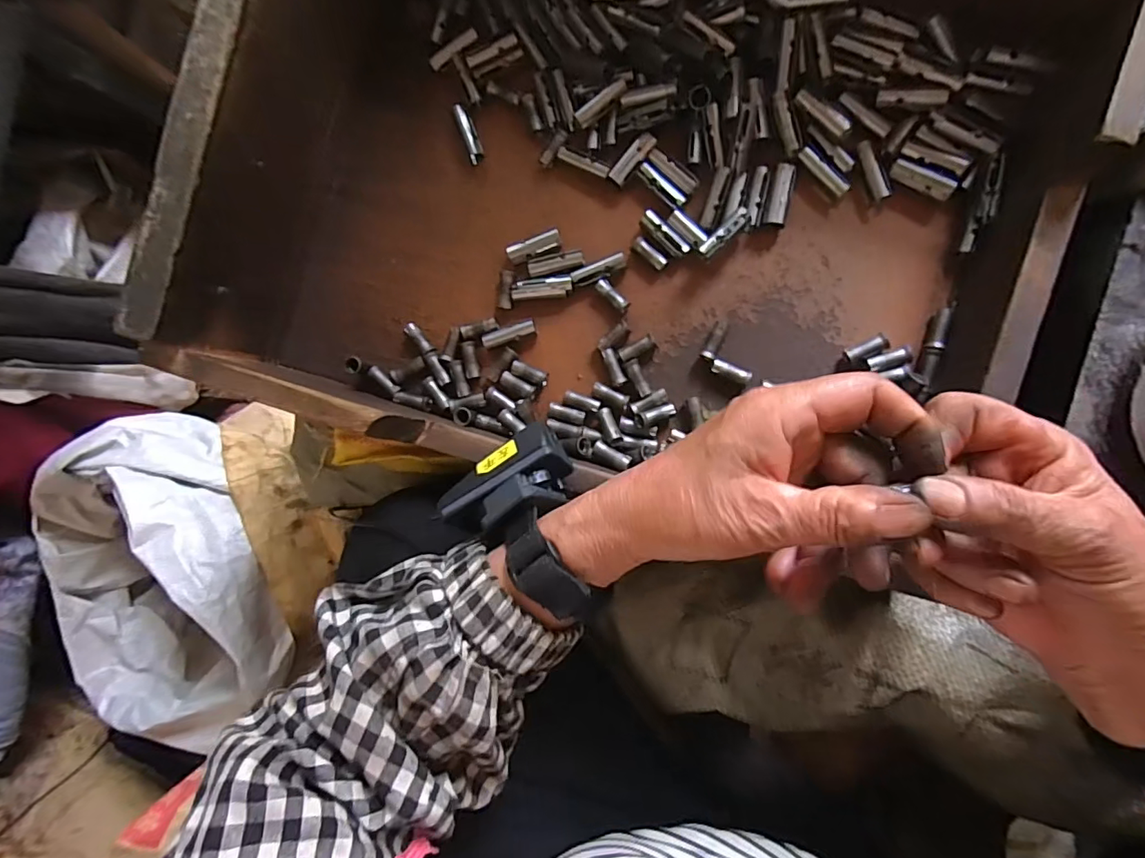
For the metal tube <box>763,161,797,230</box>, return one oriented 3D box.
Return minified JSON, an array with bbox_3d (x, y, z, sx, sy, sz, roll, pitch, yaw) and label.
[{"bbox_3d":[0.129,-0.146,0.330,0.014,0.009,0.037,12,92,10],"label":"metal tube"}]

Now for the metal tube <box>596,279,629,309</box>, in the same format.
[{"bbox_3d":[0.026,-0.088,0.346,0.008,0.008,0.025,-45,83,7],"label":"metal tube"}]

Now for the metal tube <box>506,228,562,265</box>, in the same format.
[{"bbox_3d":[-0.025,-0.121,0.351,0.036,0.008,0.014,-13,88,10],"label":"metal tube"}]

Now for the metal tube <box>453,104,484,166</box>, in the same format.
[{"bbox_3d":[-0.071,-0.202,0.358,0.011,0.007,0.039,-19,87,9],"label":"metal tube"}]

